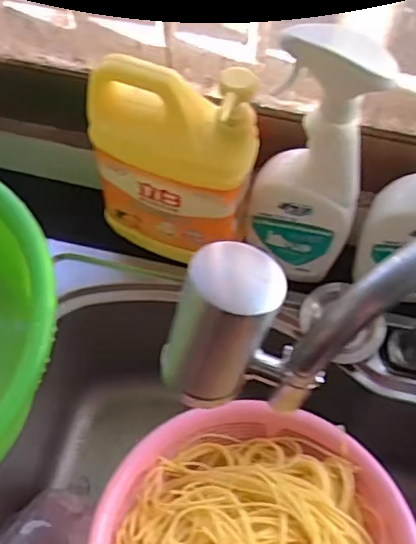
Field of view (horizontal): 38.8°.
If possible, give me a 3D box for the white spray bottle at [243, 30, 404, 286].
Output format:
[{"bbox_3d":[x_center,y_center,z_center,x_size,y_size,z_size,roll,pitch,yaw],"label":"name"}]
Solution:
[{"bbox_3d":[0.096,-0.099,0.523,0.093,0.255,0.074,21,60,10],"label":"white spray bottle"}]

